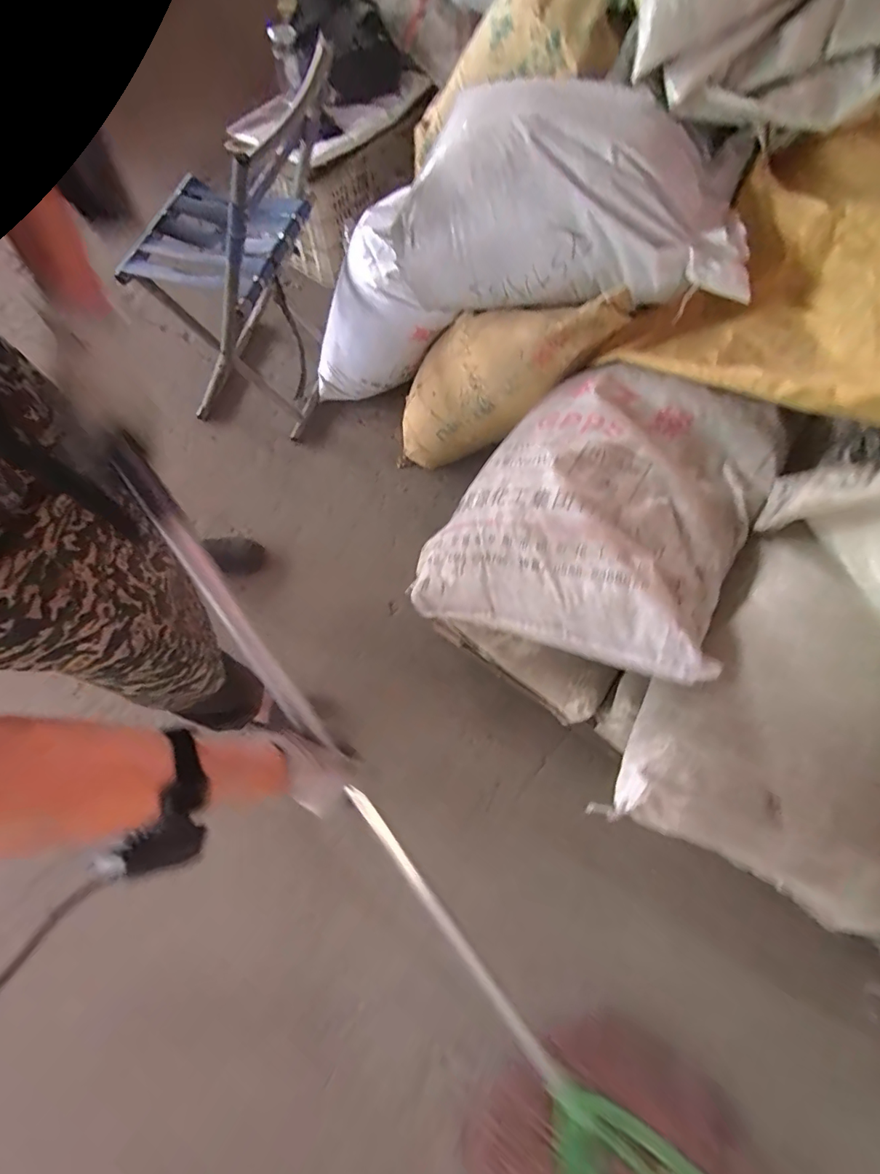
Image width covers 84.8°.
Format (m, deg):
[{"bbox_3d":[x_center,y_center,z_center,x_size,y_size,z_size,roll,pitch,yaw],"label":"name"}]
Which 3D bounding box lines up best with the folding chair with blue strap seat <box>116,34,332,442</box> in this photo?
[{"bbox_3d":[-0.467,-0.753,1.140,0.392,0.636,0.461,15,68,4],"label":"folding chair with blue strap seat"}]

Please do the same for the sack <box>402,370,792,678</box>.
[{"bbox_3d":[0.225,-0.122,0.753,0.411,0.285,0.461,29,70,10],"label":"sack"}]

